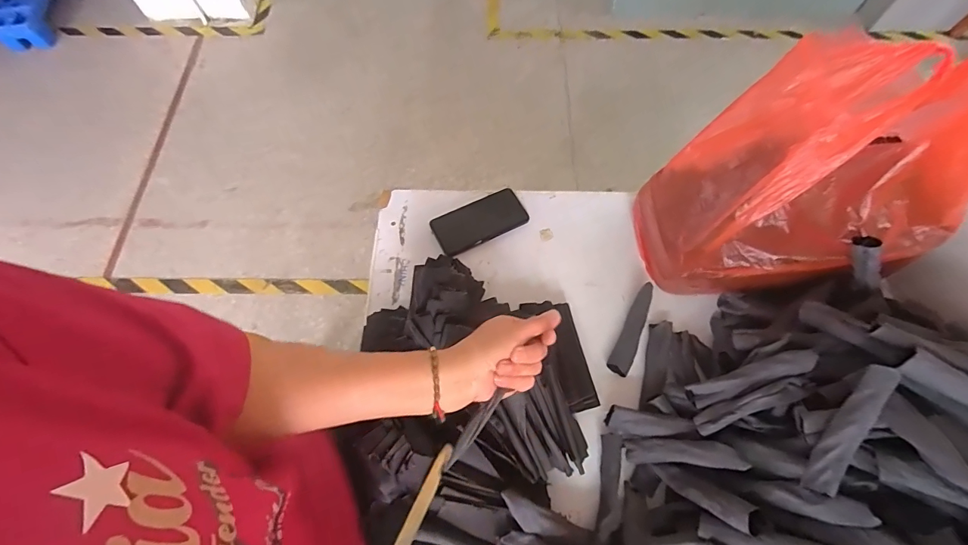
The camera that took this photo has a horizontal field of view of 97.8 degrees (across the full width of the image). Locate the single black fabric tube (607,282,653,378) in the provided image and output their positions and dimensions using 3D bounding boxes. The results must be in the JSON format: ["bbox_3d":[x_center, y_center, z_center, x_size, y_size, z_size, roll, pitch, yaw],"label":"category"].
[{"bbox_3d":[0.232,0.088,0.658,0.031,0.024,0.150,25,68,12],"label":"single black fabric tube"}]

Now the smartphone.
[{"bbox_3d":[-0.007,-0.089,0.748,0.161,0.012,0.080,-24,73,-12],"label":"smartphone"}]

